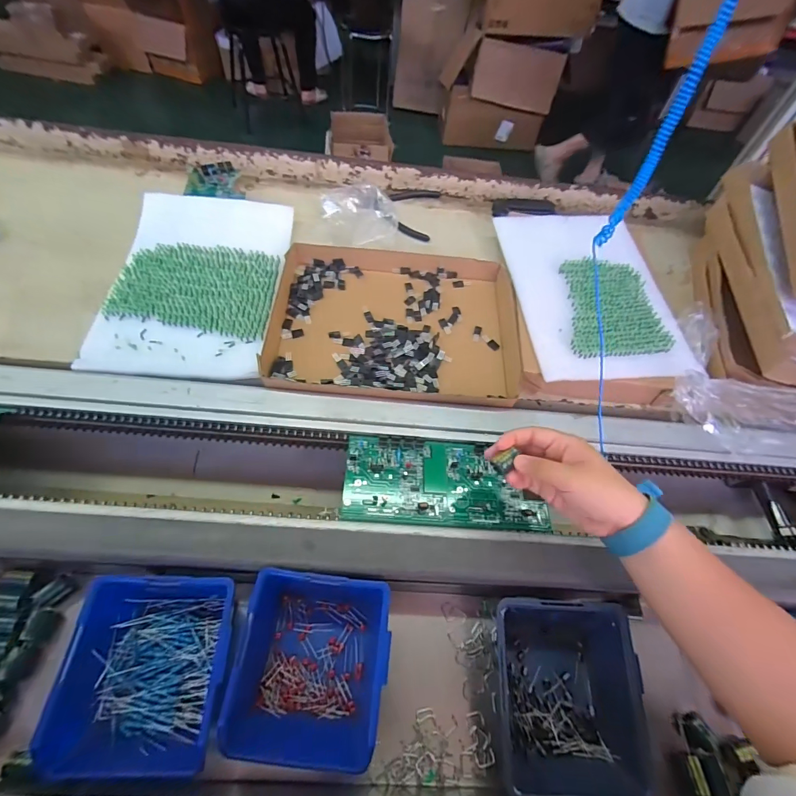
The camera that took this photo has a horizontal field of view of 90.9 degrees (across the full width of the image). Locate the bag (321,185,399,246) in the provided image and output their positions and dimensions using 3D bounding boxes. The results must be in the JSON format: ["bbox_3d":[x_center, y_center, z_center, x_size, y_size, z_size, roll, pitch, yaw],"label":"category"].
[{"bbox_3d":[-0.059,-0.287,0.606,0.114,0.053,0.114,-7,56,-10],"label":"bag"}]

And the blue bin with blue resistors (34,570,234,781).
[{"bbox_3d":[-0.200,0.222,0.323,0.121,0.058,0.139,3,55,-3],"label":"blue bin with blue resistors"}]

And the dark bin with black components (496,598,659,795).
[{"bbox_3d":[0.145,0.260,0.343,0.122,0.066,0.141,4,55,-3],"label":"dark bin with black components"}]

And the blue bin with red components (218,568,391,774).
[{"bbox_3d":[-0.072,0.229,0.338,0.120,0.066,0.128,7,55,-1],"label":"blue bin with red components"}]

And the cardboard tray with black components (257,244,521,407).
[{"bbox_3d":[0.000,-0.109,0.532,0.319,0.036,0.246,3,55,-3],"label":"cardboard tray with black components"}]

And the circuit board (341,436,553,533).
[{"bbox_3d":[0.051,0.090,0.425,0.213,0.017,0.094,4,55,-3],"label":"circuit board"}]

